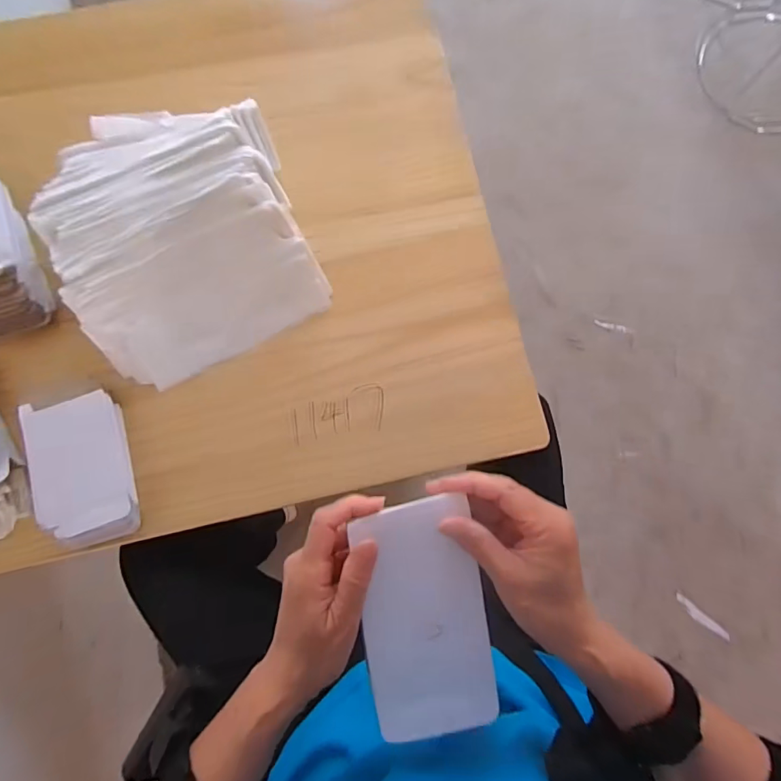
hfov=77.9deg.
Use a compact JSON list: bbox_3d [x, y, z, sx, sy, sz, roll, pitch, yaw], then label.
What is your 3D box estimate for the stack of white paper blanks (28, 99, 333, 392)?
[{"bbox_3d":[-0.277,-0.216,0.627,0.308,0.082,0.353,-25,81,-3],"label":"stack of white paper blanks"}]

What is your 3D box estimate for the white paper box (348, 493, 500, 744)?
[{"bbox_3d":[0.024,0.157,0.332,0.083,0.014,0.164,-7,93,1],"label":"white paper box"}]

